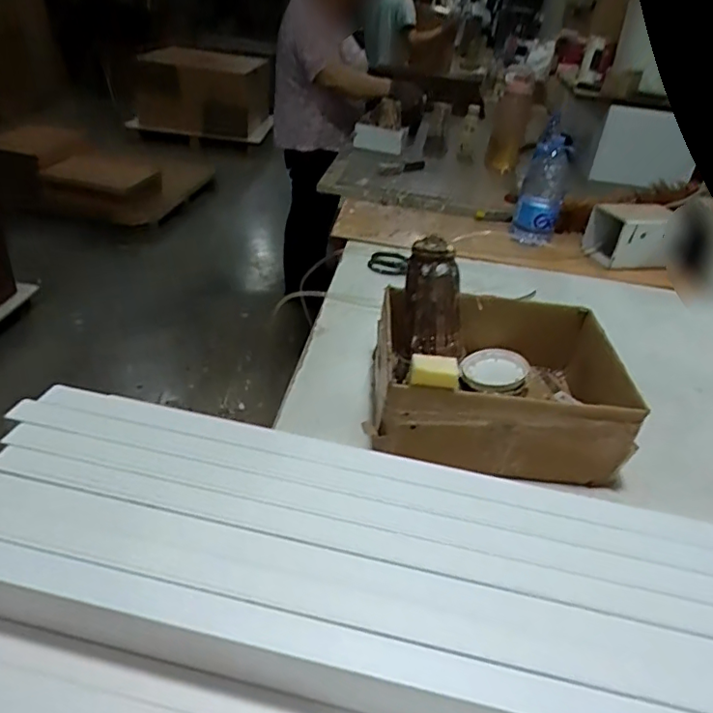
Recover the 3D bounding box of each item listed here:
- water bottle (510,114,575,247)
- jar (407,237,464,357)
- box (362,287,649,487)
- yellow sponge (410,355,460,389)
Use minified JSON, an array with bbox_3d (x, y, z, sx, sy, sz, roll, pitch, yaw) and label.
[{"bbox_3d":[0.437,-0.394,1.326,0.098,0.265,0.088,14,35,9],"label":"water bottle"},{"bbox_3d":[0.097,-0.070,0.720,0.066,0.157,0.055,-18,20,-31],"label":"jar"},{"bbox_3d":[0.188,0.035,0.783,0.309,0.124,0.250,7,35,-2],"label":"box"},{"bbox_3d":[0.091,0.017,0.669,0.058,0.025,0.032,3,35,-8],"label":"yellow sponge"}]

